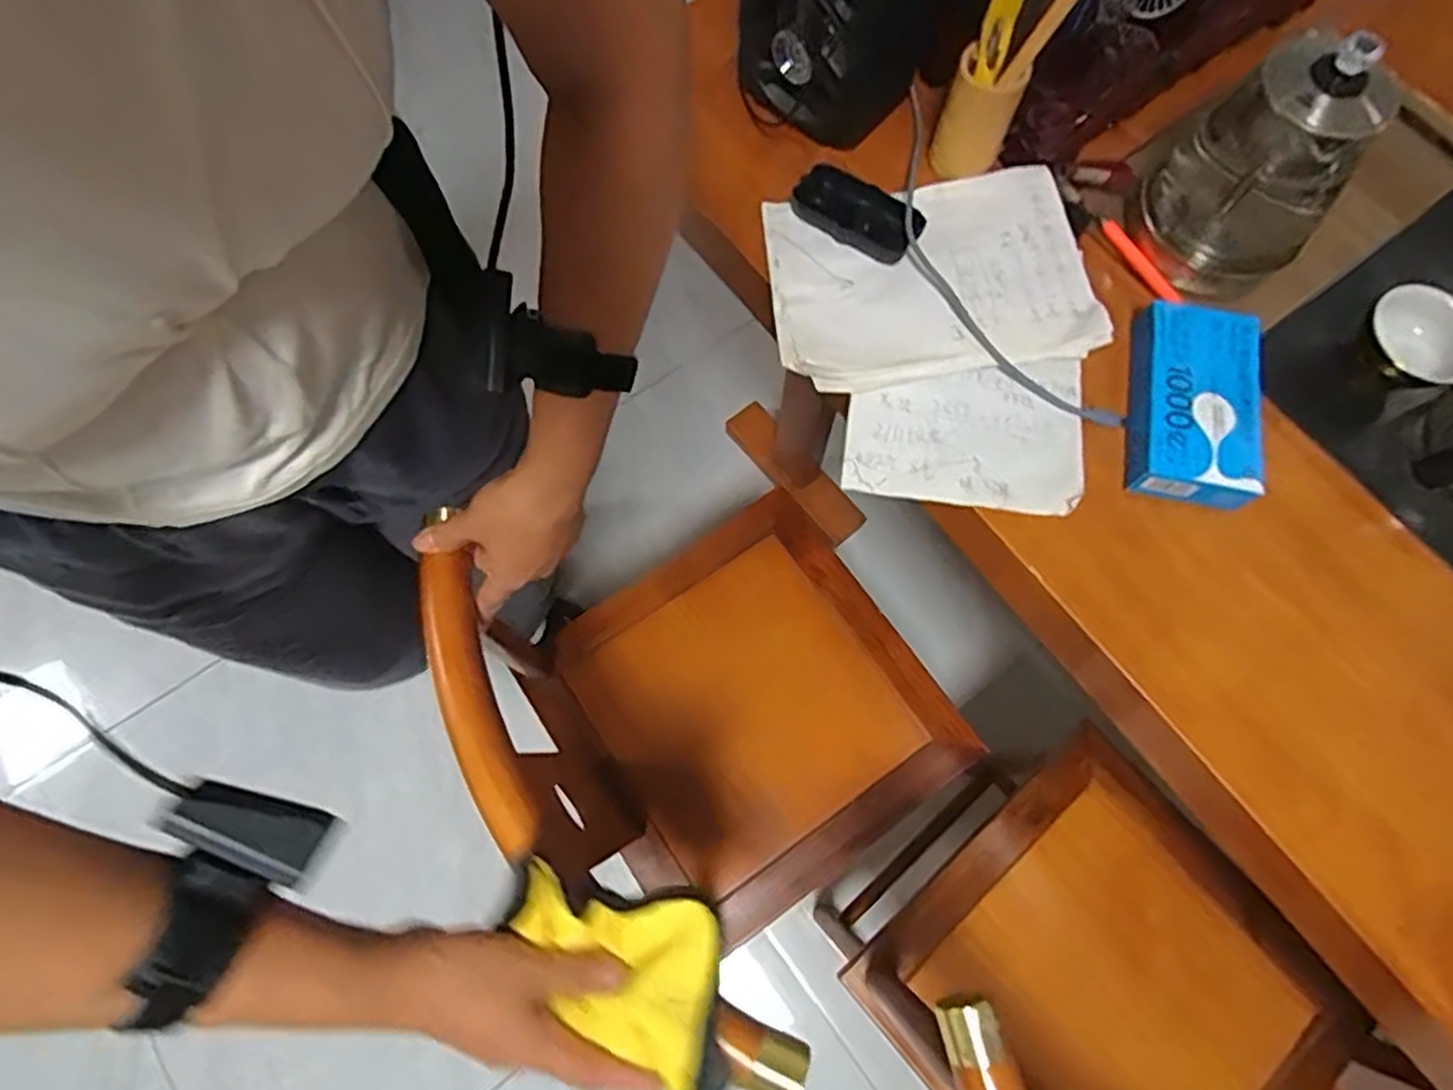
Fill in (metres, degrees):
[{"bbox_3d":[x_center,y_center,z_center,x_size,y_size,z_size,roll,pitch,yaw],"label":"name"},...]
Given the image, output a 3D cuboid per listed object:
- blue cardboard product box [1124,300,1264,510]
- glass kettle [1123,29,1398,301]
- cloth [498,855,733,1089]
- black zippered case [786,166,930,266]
[{"bbox_3d":[0.370,-0.113,0.600,0.097,0.037,0.163,14,72,4],"label":"blue cardboard product box"},{"bbox_3d":[0.418,-0.300,0.591,0.116,0.145,0.132,-40,77,-13],"label":"glass kettle"},{"bbox_3d":[-0.048,0.230,0.417,0.154,0.047,0.086,33,74,9],"label":"cloth"},{"bbox_3d":[0.110,-0.284,0.651,0.112,0.024,0.050,36,75,10],"label":"black zippered case"}]

